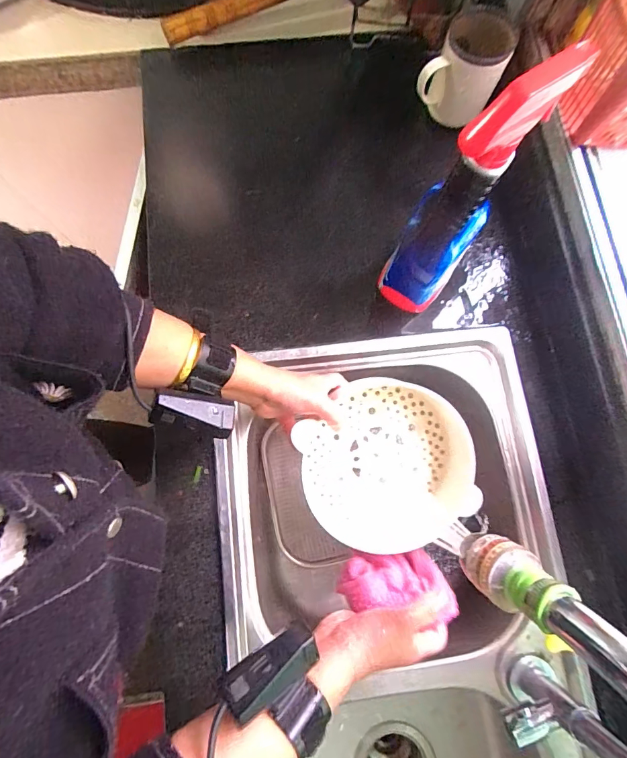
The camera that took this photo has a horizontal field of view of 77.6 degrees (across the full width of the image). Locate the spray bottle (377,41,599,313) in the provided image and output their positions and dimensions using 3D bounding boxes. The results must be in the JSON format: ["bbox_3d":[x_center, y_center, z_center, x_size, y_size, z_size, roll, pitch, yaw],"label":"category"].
[{"bbox_3d":[0.134,-0.159,0.371,0.064,0.248,0.096,36,78,7],"label":"spray bottle"}]

